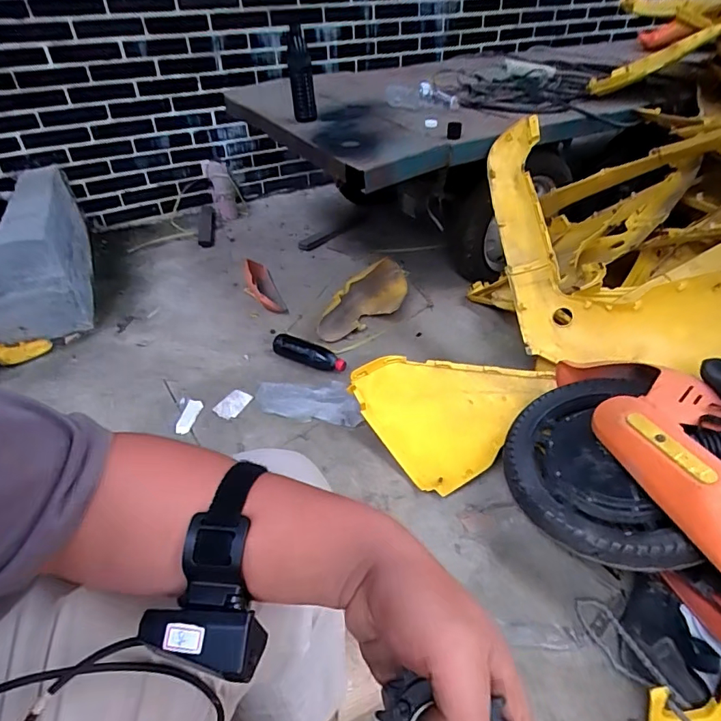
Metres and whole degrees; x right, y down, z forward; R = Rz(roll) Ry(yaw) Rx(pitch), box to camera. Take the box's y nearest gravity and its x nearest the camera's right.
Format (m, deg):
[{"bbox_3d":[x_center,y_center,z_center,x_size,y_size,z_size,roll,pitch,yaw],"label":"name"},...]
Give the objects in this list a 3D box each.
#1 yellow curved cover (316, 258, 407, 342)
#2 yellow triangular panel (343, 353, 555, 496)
[{"bbox_3d":[0.015,-0.180,1.421,0.117,0.128,0.326,28,47,33],"label":"yellow curved cover"},{"bbox_3d":[0.209,0.074,1.060,0.385,0.044,0.339,-34,65,-11],"label":"yellow triangular panel"}]

